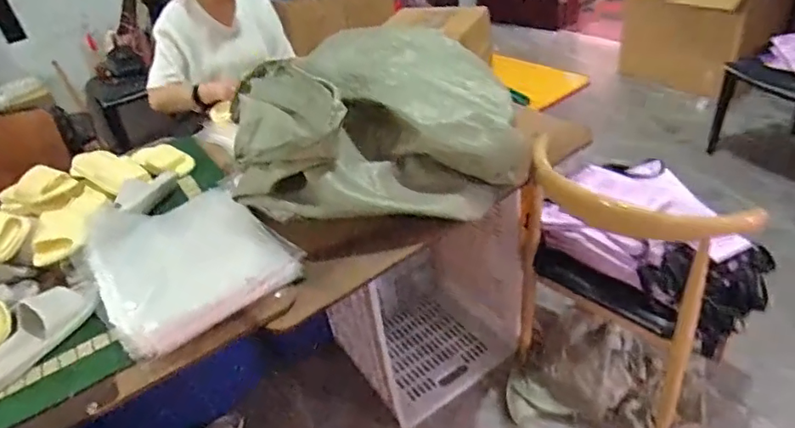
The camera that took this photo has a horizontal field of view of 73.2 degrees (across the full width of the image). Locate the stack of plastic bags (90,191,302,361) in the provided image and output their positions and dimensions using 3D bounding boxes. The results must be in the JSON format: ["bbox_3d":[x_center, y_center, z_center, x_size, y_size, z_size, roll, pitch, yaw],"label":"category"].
[{"bbox_3d":[-0.448,0.091,1.149,0.360,0.102,0.409,-26,39,-24],"label":"stack of plastic bags"}]

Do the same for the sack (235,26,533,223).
[{"bbox_3d":[-0.061,-0.195,1.216,0.602,0.303,0.380,-12,36,-5],"label":"sack"}]

